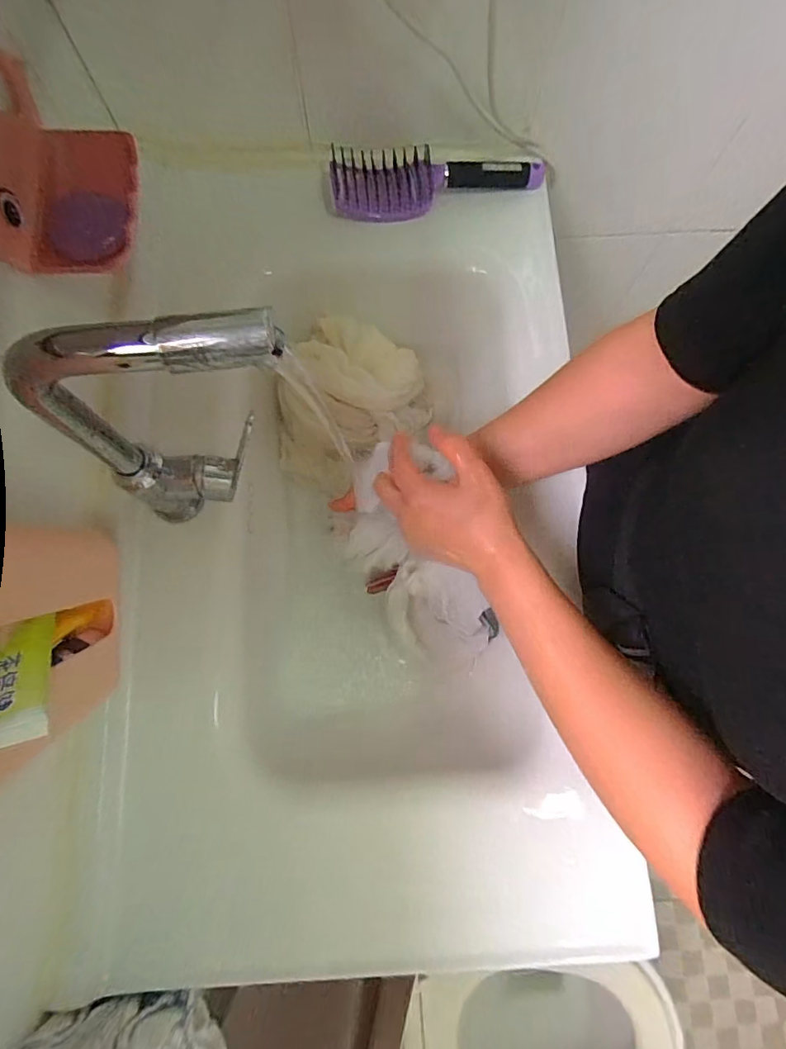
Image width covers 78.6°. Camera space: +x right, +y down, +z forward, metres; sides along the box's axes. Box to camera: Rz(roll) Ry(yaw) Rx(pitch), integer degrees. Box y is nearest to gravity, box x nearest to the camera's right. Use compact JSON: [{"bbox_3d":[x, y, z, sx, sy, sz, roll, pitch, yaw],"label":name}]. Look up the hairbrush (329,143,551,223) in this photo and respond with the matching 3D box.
[{"bbox_3d":[0.051,-0.390,0.547,0.242,0.034,0.078,-3,77,-1],"label":"hairbrush"}]

